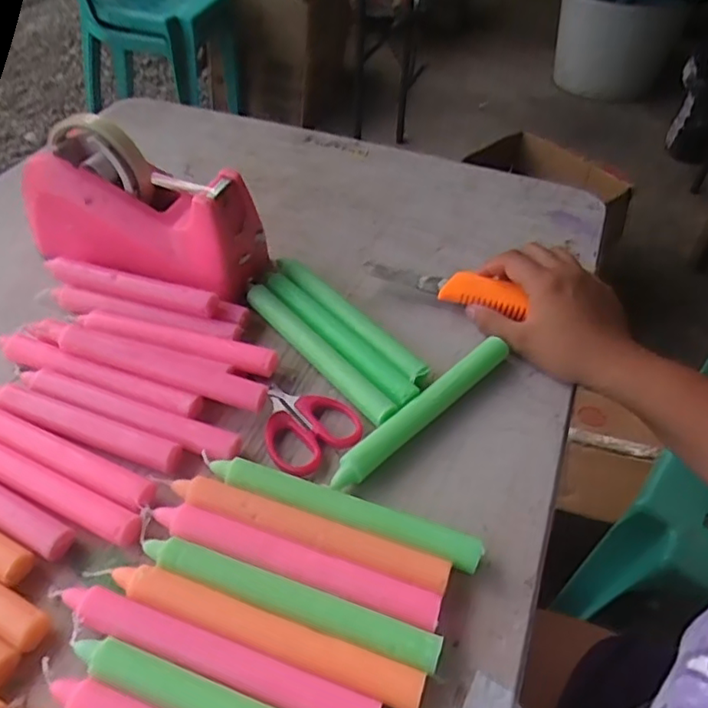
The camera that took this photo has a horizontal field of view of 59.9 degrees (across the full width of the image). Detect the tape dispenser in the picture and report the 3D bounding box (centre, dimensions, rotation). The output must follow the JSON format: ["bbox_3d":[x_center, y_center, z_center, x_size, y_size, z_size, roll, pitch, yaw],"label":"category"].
[{"bbox_3d":[-0.163,-0.111,0.481,0.192,0.110,0.065,19,48,2],"label":"tape dispenser"}]

